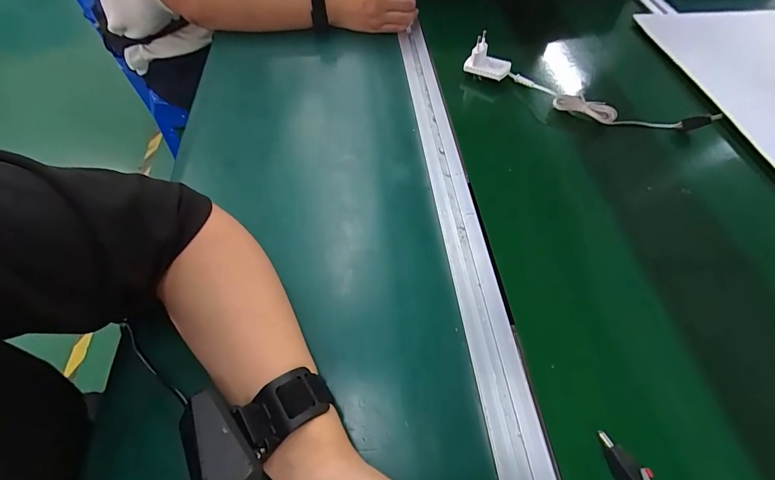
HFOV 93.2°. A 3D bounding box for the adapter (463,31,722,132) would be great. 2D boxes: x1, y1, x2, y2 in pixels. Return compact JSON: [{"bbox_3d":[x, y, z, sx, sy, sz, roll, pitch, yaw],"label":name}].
[{"bbox_3d":[0.248,-0.201,0.488,0.298,0.059,0.058,26,61,16],"label":"adapter"}]

